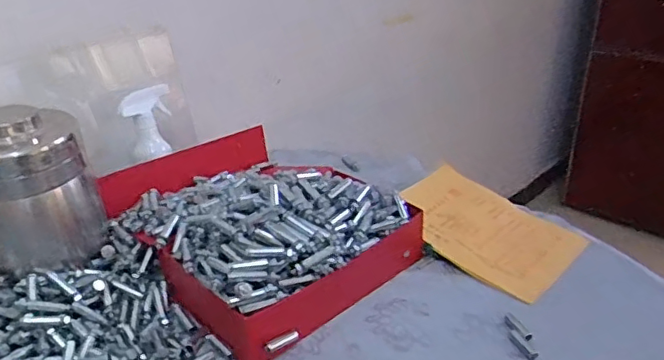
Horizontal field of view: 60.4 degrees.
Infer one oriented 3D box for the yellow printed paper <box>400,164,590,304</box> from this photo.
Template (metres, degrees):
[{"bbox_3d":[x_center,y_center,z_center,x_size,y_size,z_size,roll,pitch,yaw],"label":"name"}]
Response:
[{"bbox_3d":[0.223,0.073,0.848,0.261,0.049,0.183,24,37,37],"label":"yellow printed paper"}]

